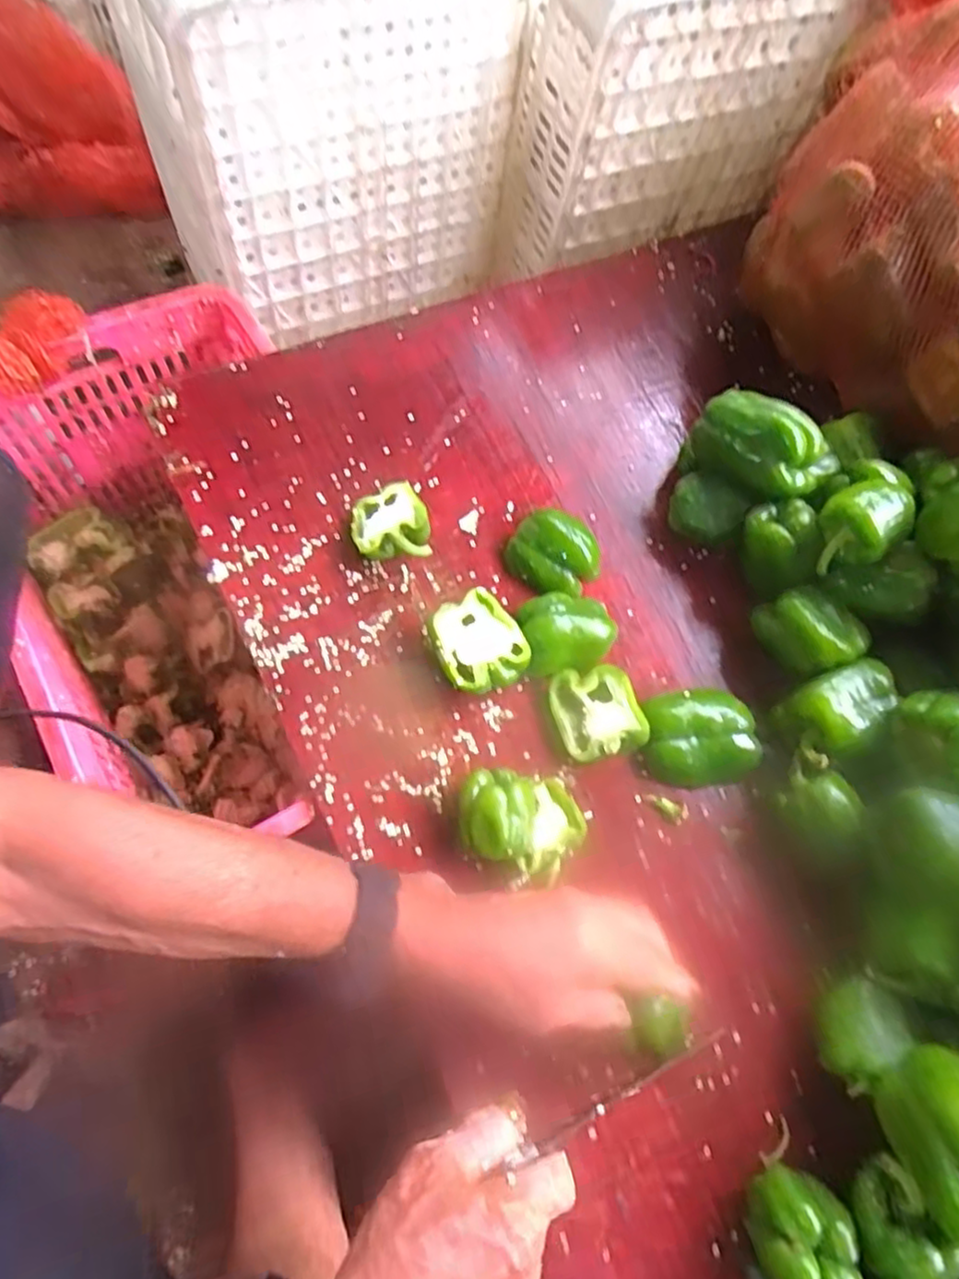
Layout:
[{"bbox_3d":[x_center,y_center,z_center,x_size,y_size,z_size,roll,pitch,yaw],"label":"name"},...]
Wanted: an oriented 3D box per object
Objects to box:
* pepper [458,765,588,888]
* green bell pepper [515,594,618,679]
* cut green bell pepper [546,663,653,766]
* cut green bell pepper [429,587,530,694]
[{"bbox_3d":[0.030,0.136,0.521,0.088,0.040,0.068,10,66,-2],"label":"pepper"},{"bbox_3d":[0.074,-0.004,0.588,0.080,0.045,0.067,-8,69,-11],"label":"green bell pepper"},{"bbox_3d":[0.092,0.058,0.564,0.061,0.045,0.074,-14,70,-12],"label":"cut green bell pepper"},{"bbox_3d":[-0.003,0.007,0.579,0.069,0.042,0.078,-24,72,-16],"label":"cut green bell pepper"}]

